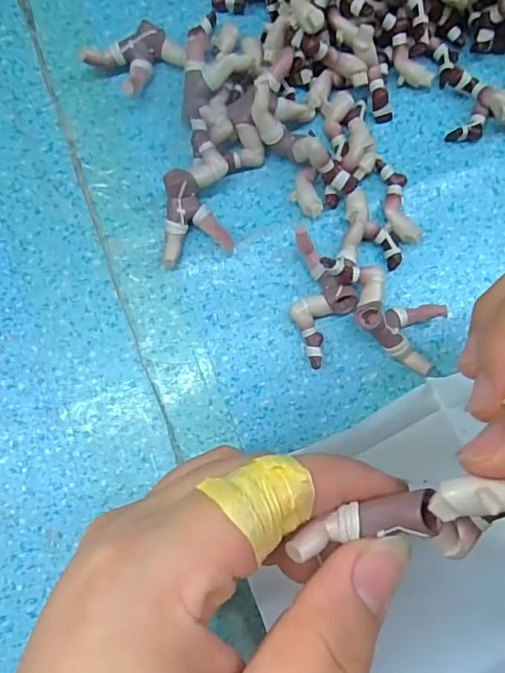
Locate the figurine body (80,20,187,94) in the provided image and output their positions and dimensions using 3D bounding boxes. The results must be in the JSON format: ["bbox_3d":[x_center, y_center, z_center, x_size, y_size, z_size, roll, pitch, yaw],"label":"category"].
[{"bbox_3d":[-0.048,-0.115,0.209,0.038,0.015,0.019,-33,84,-7],"label":"figurine body"}]

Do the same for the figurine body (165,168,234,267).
[{"bbox_3d":[-0.027,-0.048,0.201,0.027,0.016,0.034,-22,83,-6],"label":"figurine body"}]

